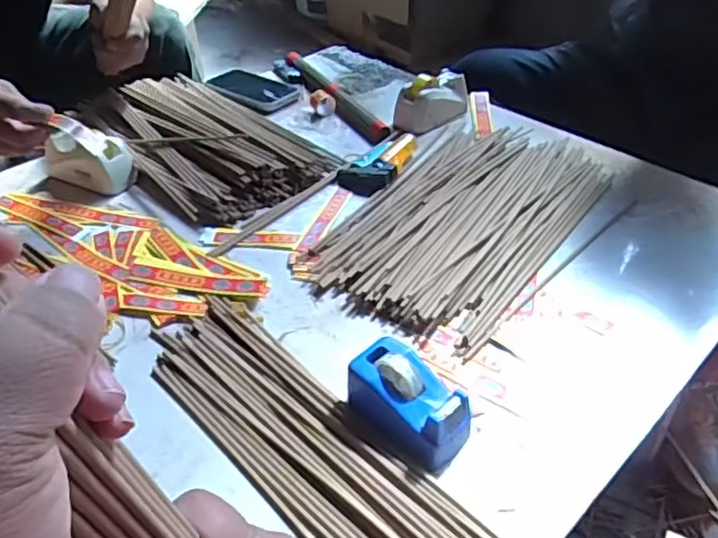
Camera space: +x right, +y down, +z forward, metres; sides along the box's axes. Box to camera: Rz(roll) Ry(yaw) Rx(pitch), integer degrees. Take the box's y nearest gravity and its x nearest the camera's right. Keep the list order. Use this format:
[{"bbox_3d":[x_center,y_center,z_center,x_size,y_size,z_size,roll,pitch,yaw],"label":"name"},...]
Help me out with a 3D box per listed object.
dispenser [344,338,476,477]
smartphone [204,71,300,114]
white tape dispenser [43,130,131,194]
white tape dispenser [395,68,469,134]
[{"bbox_3d":[0.038,0.109,0.513,0.058,0.058,0.101,-30,48,-30],"label":"dispenser"},{"bbox_3d":[-0.167,-0.284,1.006,0.138,0.015,0.083,25,47,27],"label":"smartphone"},{"bbox_3d":[-0.344,-0.145,0.814,0.121,0.062,0.059,20,45,22],"label":"white tape dispenser"},{"bbox_3d":[0.108,-0.248,0.933,0.122,0.062,0.056,-32,49,-31],"label":"white tape dispenser"}]

